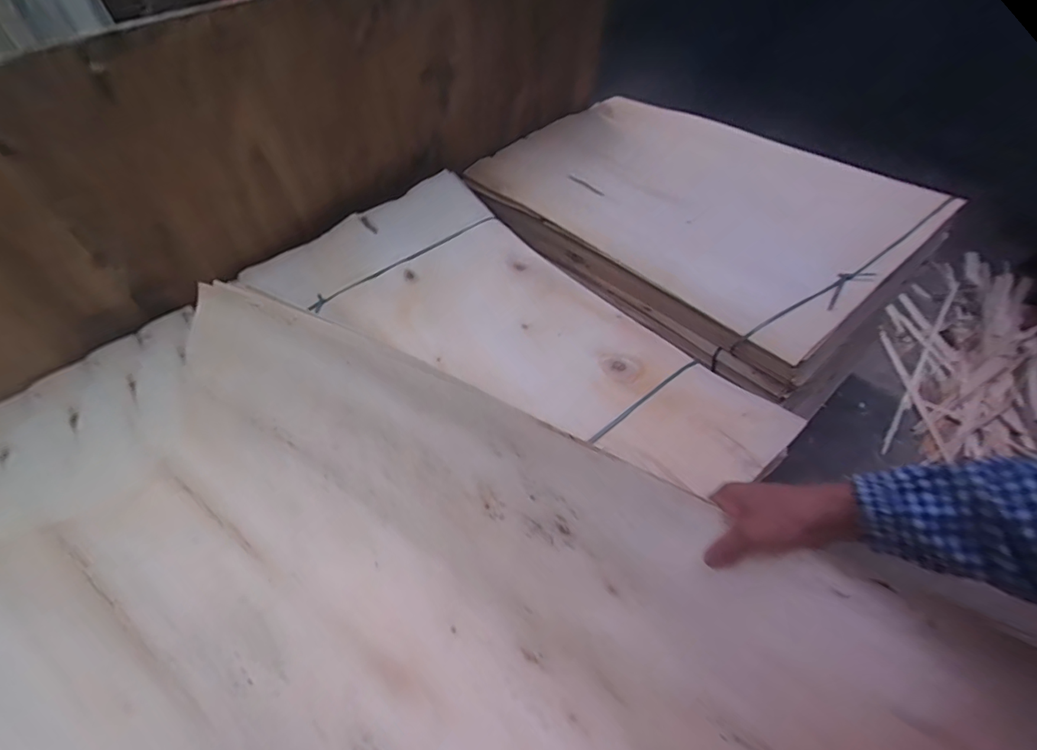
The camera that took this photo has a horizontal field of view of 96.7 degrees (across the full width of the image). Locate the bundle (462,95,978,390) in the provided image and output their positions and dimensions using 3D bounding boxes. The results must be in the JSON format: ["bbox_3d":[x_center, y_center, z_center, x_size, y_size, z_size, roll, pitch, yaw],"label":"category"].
[{"bbox_3d":[0.517,-0.556,1.506,0.880,0.196,1.241,-37,56,-24],"label":"bundle"}]

